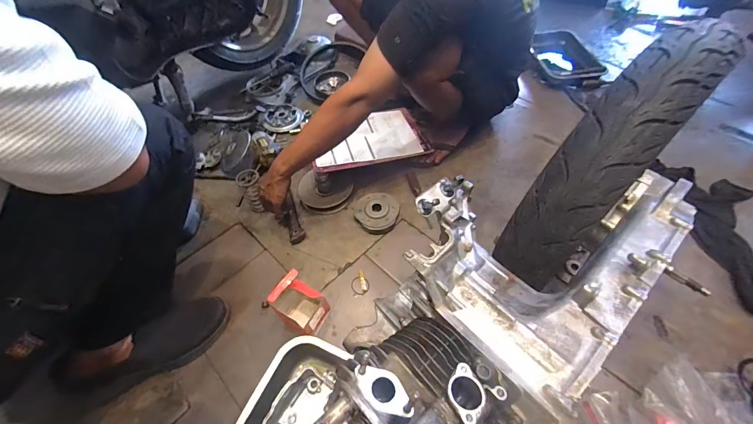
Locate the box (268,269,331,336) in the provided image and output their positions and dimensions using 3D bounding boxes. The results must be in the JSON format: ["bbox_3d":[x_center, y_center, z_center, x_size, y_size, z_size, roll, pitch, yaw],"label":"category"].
[{"bbox_3d":[-0.159,0.177,0.667,0.097,0.143,0.077,25,60,19],"label":"box"}]

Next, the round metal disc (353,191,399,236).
[{"bbox_3d":[0.001,-0.004,0.847,0.114,0.037,0.117,-1,54,2],"label":"round metal disc"}]

